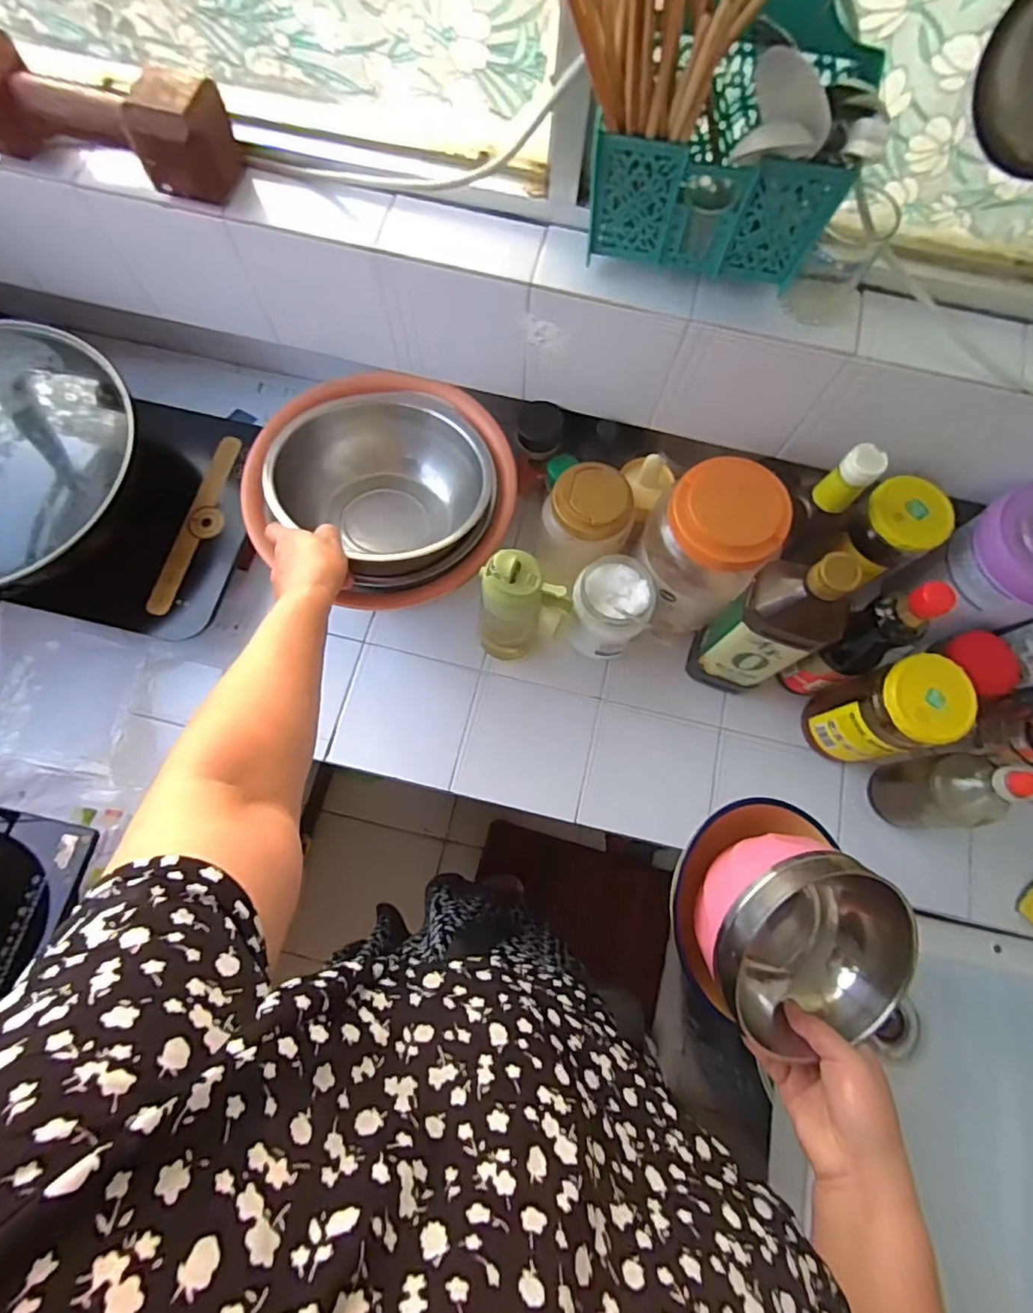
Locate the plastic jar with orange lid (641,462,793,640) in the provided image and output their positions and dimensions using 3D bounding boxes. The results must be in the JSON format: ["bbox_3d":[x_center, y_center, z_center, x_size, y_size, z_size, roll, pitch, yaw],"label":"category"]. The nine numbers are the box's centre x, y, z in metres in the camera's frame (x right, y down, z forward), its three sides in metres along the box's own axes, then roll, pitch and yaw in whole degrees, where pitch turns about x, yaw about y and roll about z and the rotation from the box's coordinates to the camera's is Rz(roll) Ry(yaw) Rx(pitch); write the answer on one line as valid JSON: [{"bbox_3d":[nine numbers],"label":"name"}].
[{"bbox_3d":[0.205,-0.114,0.646,0.124,0.200,0.119,1,74,-2],"label":"plastic jar with orange lid"}]

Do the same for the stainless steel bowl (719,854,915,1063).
[{"bbox_3d":[0.217,0.223,0.428,0.141,0.066,0.123,-35,78,-11],"label":"stainless steel bowl"}]

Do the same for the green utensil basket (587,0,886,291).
[{"bbox_3d":[0.161,-0.387,0.433,0.184,0.162,0.102,15,74,2],"label":"green utensil basket"}]

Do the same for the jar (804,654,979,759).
[{"bbox_3d":[0.384,0.062,0.607,0.079,0.173,0.088,-28,77,-9],"label":"jar"}]

